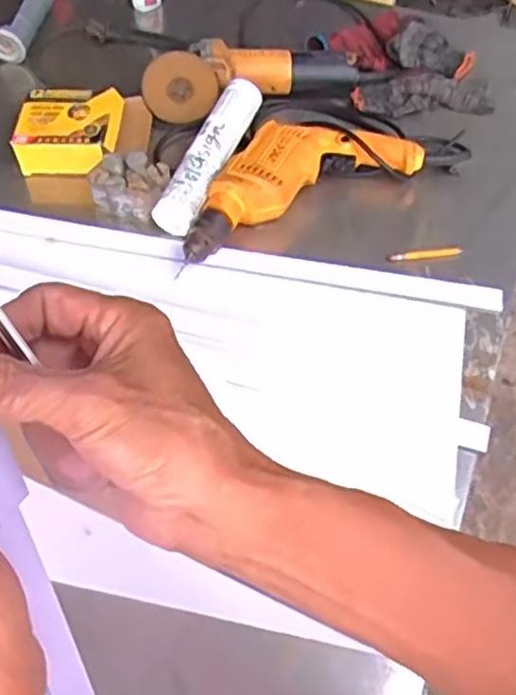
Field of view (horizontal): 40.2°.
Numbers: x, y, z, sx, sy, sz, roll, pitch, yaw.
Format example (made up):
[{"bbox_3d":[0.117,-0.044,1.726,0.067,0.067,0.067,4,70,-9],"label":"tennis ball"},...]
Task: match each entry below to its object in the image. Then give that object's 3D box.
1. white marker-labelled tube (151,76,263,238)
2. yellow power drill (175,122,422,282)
[{"bbox_3d":[-0.055,-0.233,0.855,0.054,0.057,0.221,22,60,11],"label":"white marker-labelled tube"},{"bbox_3d":[0.034,-0.210,0.841,0.317,0.053,0.128,-25,62,-16],"label":"yellow power drill"}]

